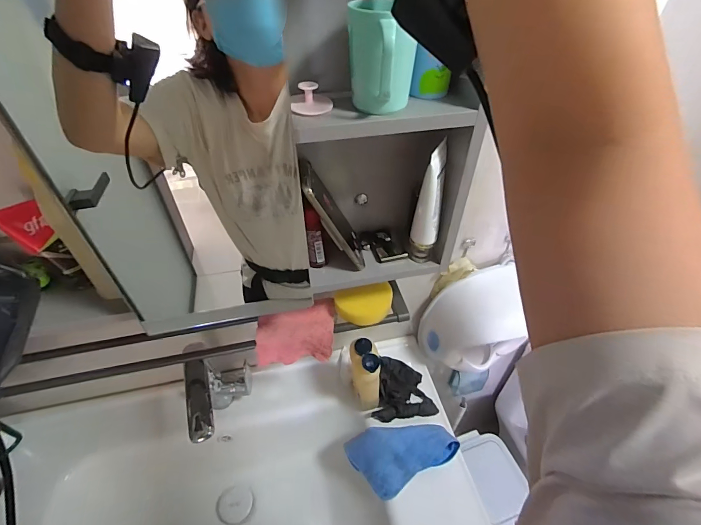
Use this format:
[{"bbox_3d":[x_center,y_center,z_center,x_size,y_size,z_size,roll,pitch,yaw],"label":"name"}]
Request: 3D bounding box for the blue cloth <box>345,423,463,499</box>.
[{"bbox_3d":[0.097,0.362,0.693,0.196,0.036,0.121,-32,66,-3],"label":"blue cloth"}]

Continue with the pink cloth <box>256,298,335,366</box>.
[{"bbox_3d":[-0.092,0.120,0.617,0.136,0.068,0.083,-9,44,-9],"label":"pink cloth"}]

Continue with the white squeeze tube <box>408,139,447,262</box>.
[{"bbox_3d":[0.105,-0.071,0.483,0.036,0.186,0.033,-10,45,-11],"label":"white squeeze tube"}]

